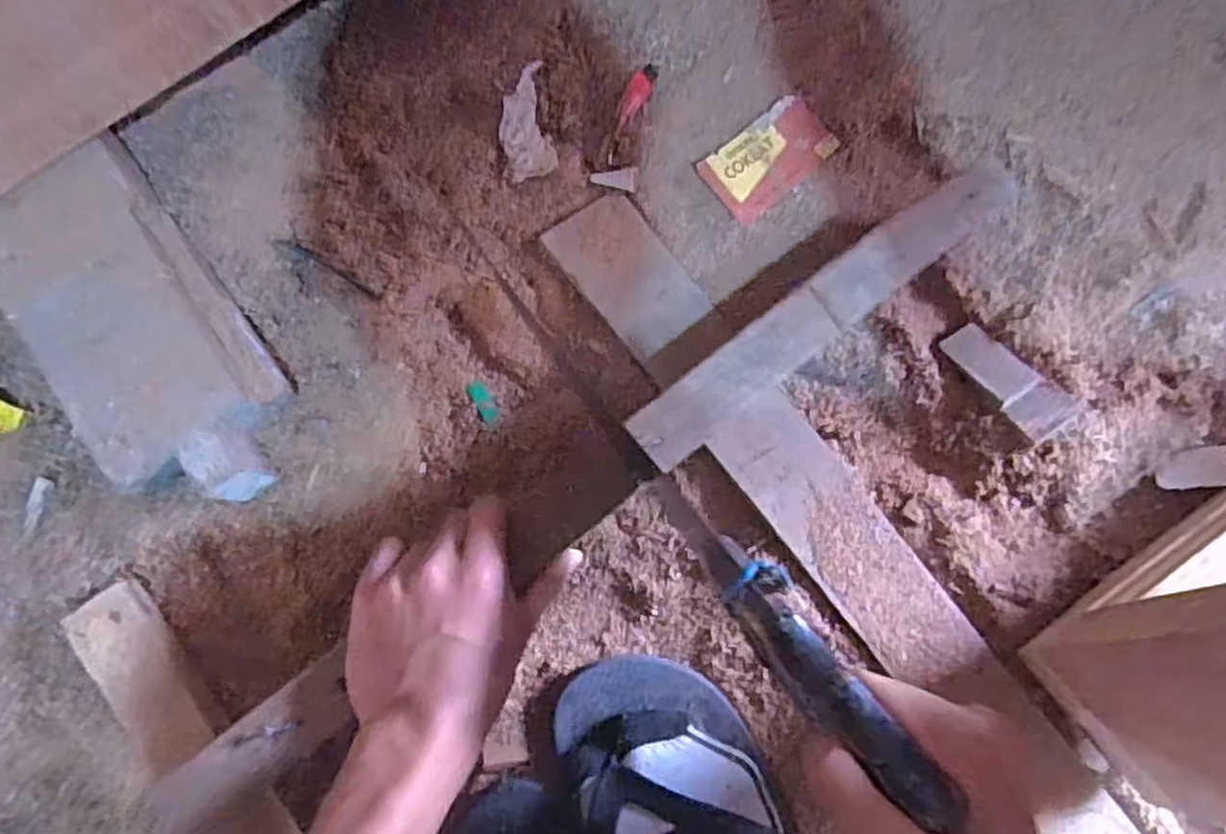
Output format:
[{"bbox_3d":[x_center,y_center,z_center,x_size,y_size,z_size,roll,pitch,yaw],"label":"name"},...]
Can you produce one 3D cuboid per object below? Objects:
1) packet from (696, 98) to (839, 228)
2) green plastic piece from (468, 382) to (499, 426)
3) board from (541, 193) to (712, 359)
[{"bbox_3d":[0.109,-0.180,0.520,0.091,0.007,0.053,-39,82,-3],"label":"packet"},{"bbox_3d":[-0.086,-0.010,0.495,0.011,0.006,0.033,-30,66,-4],"label":"green plastic piece"},{"bbox_3d":[0.010,-0.098,0.499,0.061,0.008,0.107,-37,82,-3],"label":"board"}]

